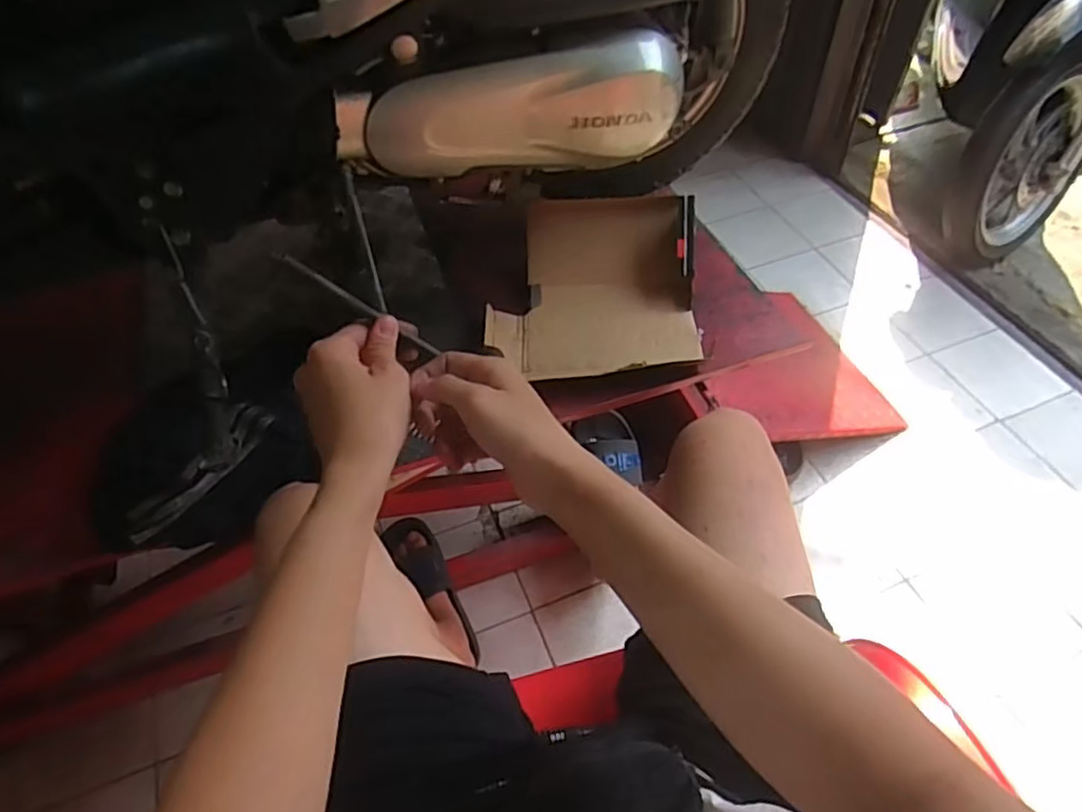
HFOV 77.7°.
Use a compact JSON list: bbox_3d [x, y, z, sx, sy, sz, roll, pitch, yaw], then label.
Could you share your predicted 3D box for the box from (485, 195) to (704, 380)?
[{"bbox_3d":[0.066,-0.147,0.835,0.260,0.086,0.252,4,52,4],"label":"box"}]

